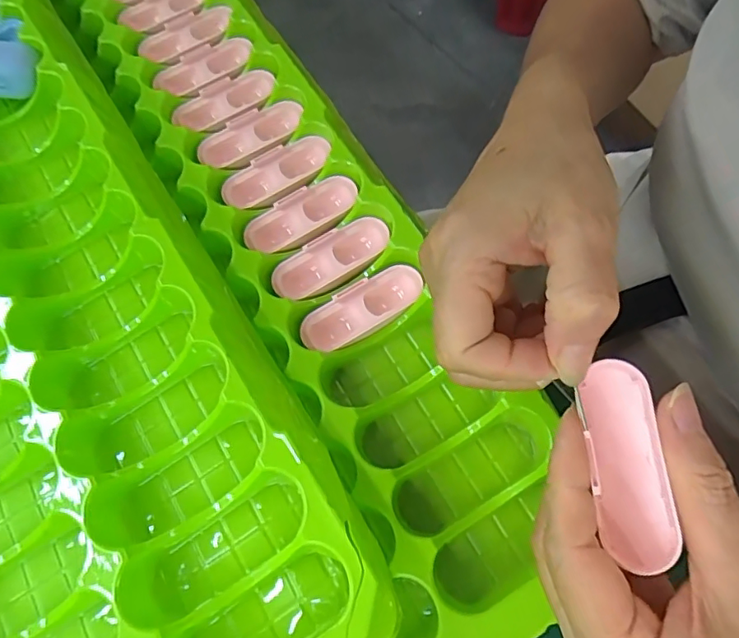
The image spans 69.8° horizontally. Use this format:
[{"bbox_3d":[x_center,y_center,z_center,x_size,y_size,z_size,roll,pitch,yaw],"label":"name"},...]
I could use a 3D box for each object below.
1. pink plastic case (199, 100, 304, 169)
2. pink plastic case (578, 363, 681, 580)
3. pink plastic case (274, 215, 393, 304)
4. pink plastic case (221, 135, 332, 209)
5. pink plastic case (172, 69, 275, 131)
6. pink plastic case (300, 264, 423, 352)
[{"bbox_3d":[-0.067,-0.104,0.302,0.062,0.010,0.028,-29,70,-8],"label":"pink plastic case"},{"bbox_3d":[0.084,0.048,0.177,0.024,0.025,0.065,-1,64,1],"label":"pink plastic case"},{"bbox_3d":[-0.019,-0.031,0.274,0.064,0.010,0.024,-31,71,-8],"label":"pink plastic case"},{"bbox_3d":[-0.050,-0.080,0.293,0.064,0.012,0.028,-29,70,-8],"label":"pink plastic case"},{"bbox_3d":[-0.085,-0.128,0.312,0.061,0.011,0.028,-29,70,-7],"label":"pink plastic case"},{"bbox_3d":[-0.003,-0.005,0.261,0.064,0.009,0.024,-32,71,-8],"label":"pink plastic case"}]

